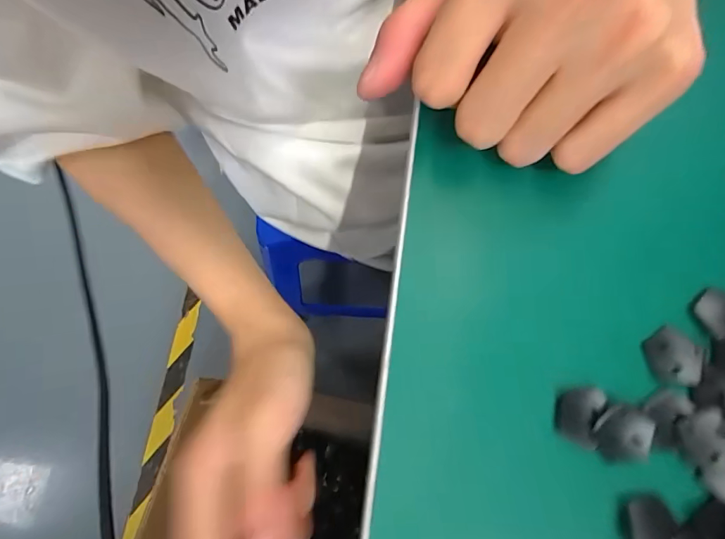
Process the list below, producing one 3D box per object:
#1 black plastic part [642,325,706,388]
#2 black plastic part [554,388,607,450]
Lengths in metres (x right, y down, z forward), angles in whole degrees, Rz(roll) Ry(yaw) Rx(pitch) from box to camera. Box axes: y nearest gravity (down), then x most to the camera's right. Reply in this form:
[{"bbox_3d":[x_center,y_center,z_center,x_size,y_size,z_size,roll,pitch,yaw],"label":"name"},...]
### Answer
[{"bbox_3d":[0.105,0.029,0.141,0.017,0.004,0.019,3,74,-1],"label":"black plastic part"},{"bbox_3d":[0.071,0.047,0.137,0.014,0.004,0.019,19,75,3],"label":"black plastic part"}]

